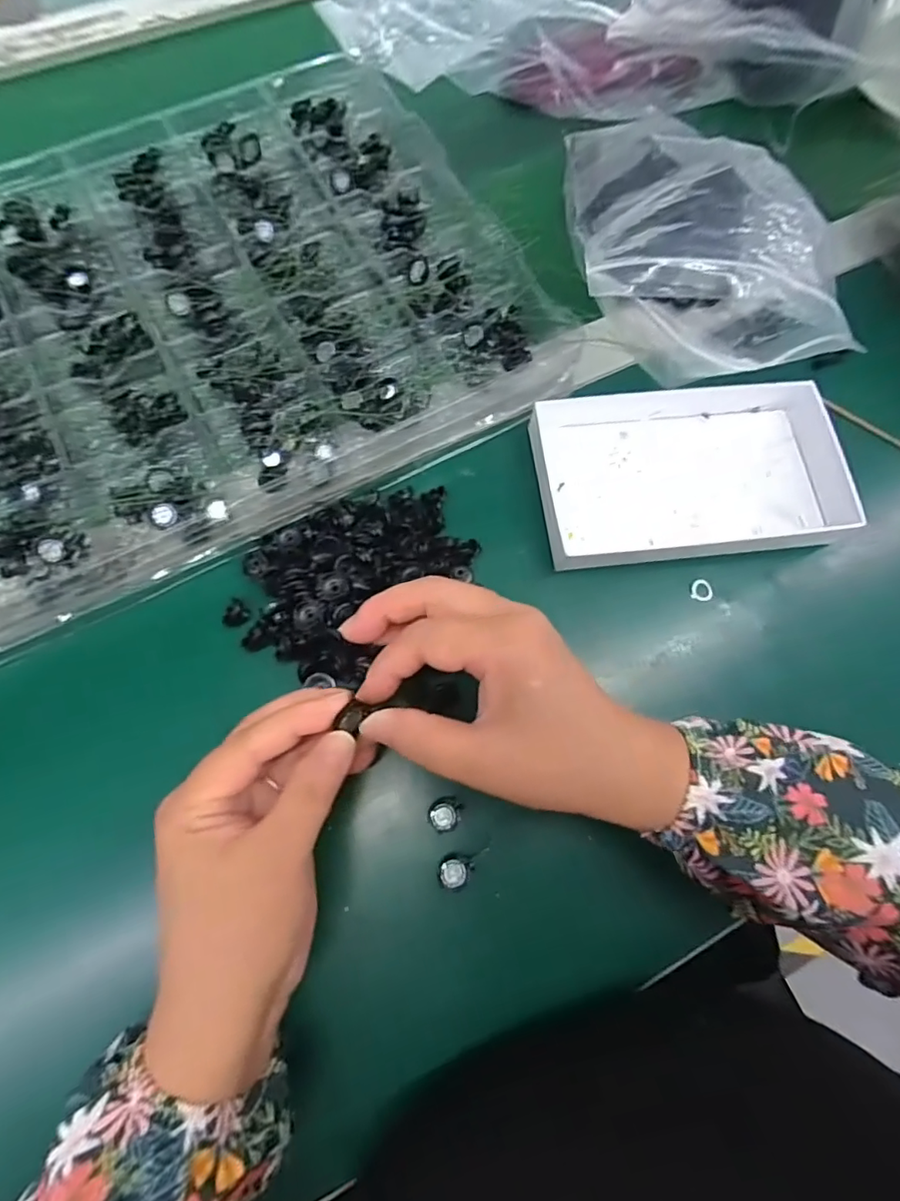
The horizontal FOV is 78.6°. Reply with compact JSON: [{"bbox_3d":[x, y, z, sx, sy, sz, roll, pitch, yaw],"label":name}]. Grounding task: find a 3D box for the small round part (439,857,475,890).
[{"bbox_3d":[0.002,0.132,0.267,0.015,0.004,0.014,0,74,-1],"label":"small round part"}]

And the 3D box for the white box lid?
[{"bbox_3d":[0.142,-0.082,0.335,0.172,0.027,0.115,-6,74,-3],"label":"white box lid"}]

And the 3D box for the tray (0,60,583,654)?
[{"bbox_3d":[-0.180,-0.169,0.337,0.431,0.025,0.298,-28,76,-9],"label":"tray"}]

